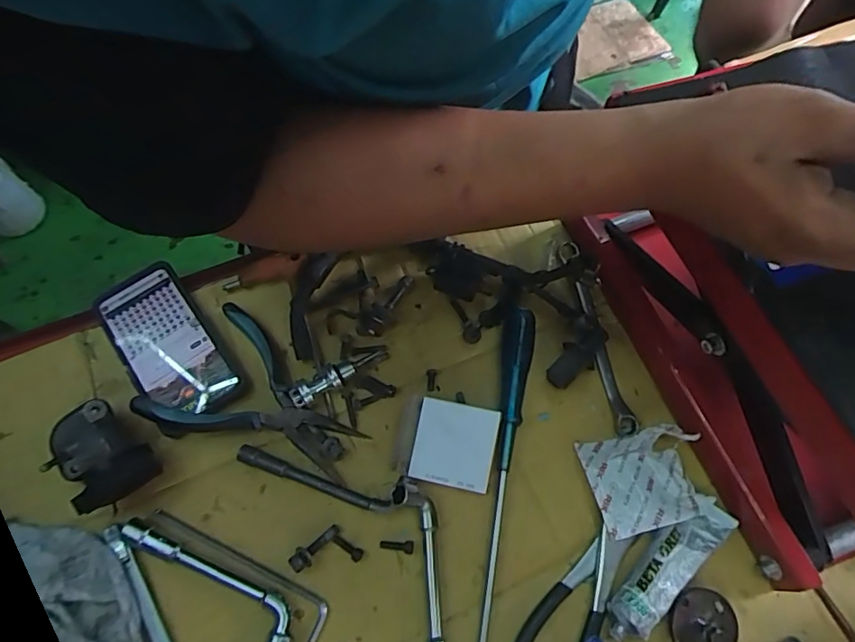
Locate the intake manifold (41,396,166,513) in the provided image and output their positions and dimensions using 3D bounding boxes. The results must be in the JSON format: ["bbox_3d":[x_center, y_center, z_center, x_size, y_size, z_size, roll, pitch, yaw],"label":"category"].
[{"bbox_3d":[-0.262,0.107,0.415,0.057,0.061,0.067,-38,70,-15],"label":"intake manifold"}]

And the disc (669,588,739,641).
[{"bbox_3d":[0.197,0.219,0.374,0.051,0.013,0.049,2,70,-7],"label":"disc"}]

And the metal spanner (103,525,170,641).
[{"bbox_3d":[-0.210,0.213,0.390,0.012,0.013,0.135,-33,69,-13],"label":"metal spanner"}]

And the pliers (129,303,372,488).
[{"bbox_3d":[-0.141,0.072,0.445,0.176,0.031,0.120,30,69,14],"label":"pliers"}]

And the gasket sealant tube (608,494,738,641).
[{"bbox_3d":[0.178,0.179,0.386,0.127,0.025,0.036,-36,70,-14],"label":"gasket sealant tube"}]

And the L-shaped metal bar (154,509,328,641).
[{"bbox_3d":[-0.146,0.189,0.400,0.158,0.008,0.027,27,69,13],"label":"L-shaped metal bar"}]

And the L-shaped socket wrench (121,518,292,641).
[{"bbox_3d":[-0.162,0.192,0.396,0.156,0.019,0.034,32,70,15],"label":"L-shaped socket wrench"}]

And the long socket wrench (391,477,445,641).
[{"bbox_3d":[0.000,0.194,0.382,0.028,0.034,0.159,-10,65,-3],"label":"long socket wrench"}]

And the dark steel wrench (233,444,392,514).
[{"bbox_3d":[-0.092,0.131,0.429,0.133,0.021,0.014,18,67,9],"label":"dark steel wrench"}]

